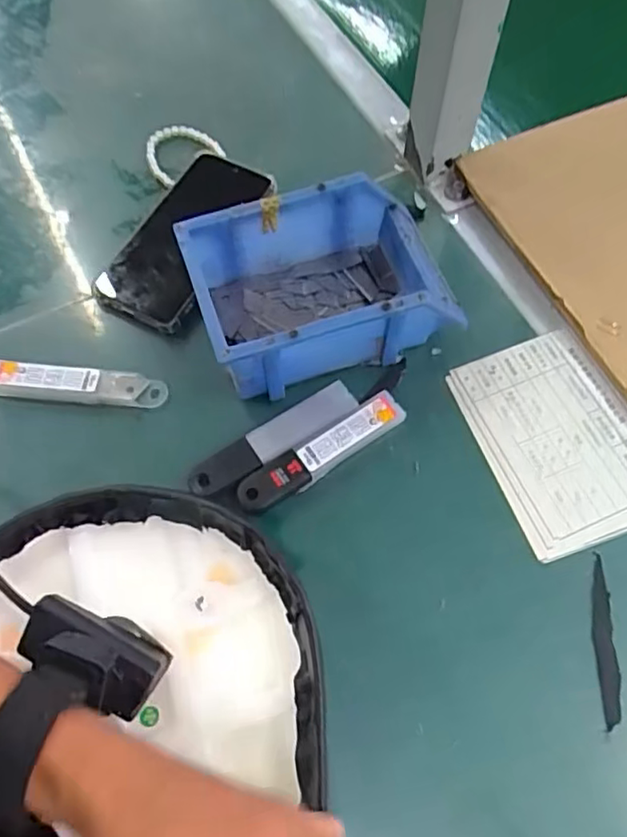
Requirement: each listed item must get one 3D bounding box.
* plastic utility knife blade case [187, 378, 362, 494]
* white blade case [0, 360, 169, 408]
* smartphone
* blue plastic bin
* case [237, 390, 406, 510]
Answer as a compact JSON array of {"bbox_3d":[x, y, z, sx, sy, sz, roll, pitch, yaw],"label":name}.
[{"bbox_3d":[-0.027,0.014,0.431,0.125,0.008,0.026,-32,69,-12],"label":"plastic utility knife blade case"},{"bbox_3d":[-0.171,-0.024,0.454,0.124,0.018,0.024,4,66,4],"label":"white blade case"},{"bbox_3d":[-0.104,-0.146,0.504,0.082,0.018,0.160,25,69,12],"label":"smartphone"},{"bbox_3d":[0.006,-0.095,0.444,0.170,0.075,0.110,-19,67,-6],"label":"blue plastic bin"},{"bbox_3d":[0.007,0.023,0.426,0.125,0.010,0.027,-32,69,-11],"label":"case"}]

